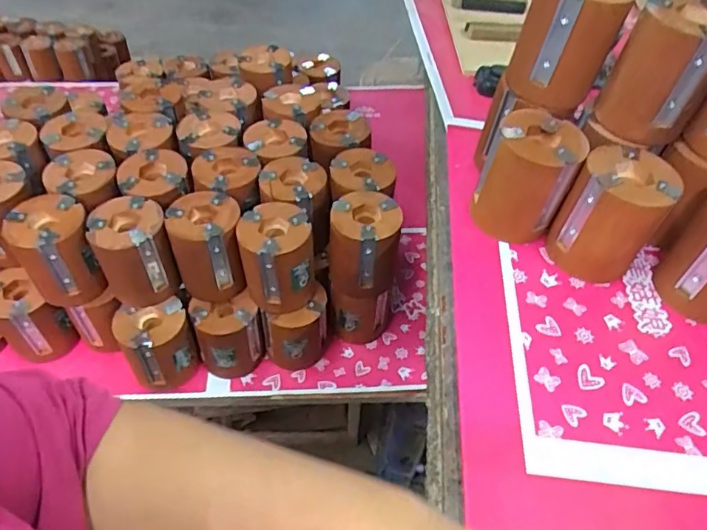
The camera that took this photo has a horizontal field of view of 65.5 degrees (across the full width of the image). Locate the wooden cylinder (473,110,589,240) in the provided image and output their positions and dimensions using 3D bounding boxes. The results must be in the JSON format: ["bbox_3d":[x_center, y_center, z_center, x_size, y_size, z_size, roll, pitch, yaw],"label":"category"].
[{"bbox_3d":[0.161,-0.082,0.519,0.077,0.103,0.075,2,49,-3],"label":"wooden cylinder"}]

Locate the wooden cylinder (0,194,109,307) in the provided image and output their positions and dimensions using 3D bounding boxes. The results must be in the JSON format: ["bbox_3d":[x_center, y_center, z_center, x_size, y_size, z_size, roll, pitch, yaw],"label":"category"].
[{"bbox_3d":[-0.327,-0.015,0.610,0.078,0.099,0.081,-27,57,-25],"label":"wooden cylinder"}]

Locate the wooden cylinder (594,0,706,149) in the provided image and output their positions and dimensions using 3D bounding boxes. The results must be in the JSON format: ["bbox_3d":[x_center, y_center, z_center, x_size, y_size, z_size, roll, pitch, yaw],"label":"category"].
[{"bbox_3d":[0.265,-0.164,0.470,0.081,0.100,0.079,29,53,19],"label":"wooden cylinder"}]

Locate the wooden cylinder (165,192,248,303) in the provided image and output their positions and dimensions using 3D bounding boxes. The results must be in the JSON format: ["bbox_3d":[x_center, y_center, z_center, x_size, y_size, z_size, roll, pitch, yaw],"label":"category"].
[{"bbox_3d":[-0.166,-0.020,0.629,0.076,0.102,0.080,-6,50,-10],"label":"wooden cylinder"}]

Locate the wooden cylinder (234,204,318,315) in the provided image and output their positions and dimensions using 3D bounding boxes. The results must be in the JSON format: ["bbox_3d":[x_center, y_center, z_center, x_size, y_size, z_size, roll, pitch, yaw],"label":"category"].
[{"bbox_3d":[-0.086,-0.009,0.616,0.078,0.096,0.079,-10,51,-13],"label":"wooden cylinder"}]

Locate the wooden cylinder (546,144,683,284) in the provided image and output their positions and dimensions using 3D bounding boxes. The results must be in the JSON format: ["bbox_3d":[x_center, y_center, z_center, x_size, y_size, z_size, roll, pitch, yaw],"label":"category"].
[{"bbox_3d":[0.231,-0.043,0.494,0.076,0.099,0.077,2,49,-3],"label":"wooden cylinder"}]

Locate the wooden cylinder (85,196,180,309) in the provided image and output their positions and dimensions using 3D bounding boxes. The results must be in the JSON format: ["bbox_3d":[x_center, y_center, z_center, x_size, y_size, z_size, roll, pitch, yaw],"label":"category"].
[{"bbox_3d":[-0.244,-0.011,0.617,0.075,0.111,0.071,-14,52,-16],"label":"wooden cylinder"}]

